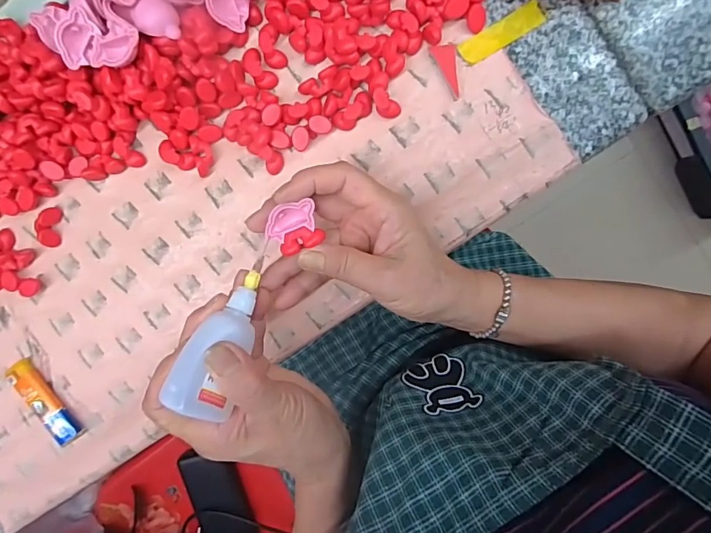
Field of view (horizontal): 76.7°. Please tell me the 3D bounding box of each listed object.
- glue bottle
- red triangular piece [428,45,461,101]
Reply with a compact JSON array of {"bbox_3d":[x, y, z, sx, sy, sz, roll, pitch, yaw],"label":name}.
[{"bbox_3d":[-0.076,0.037,0.276,0.036,0.024,0.107,23,65,-1],"label":"glue bottle"},{"bbox_3d":[0.069,-0.141,0.319,0.016,0.005,0.038,-30,94,9],"label":"red triangular piece"}]

